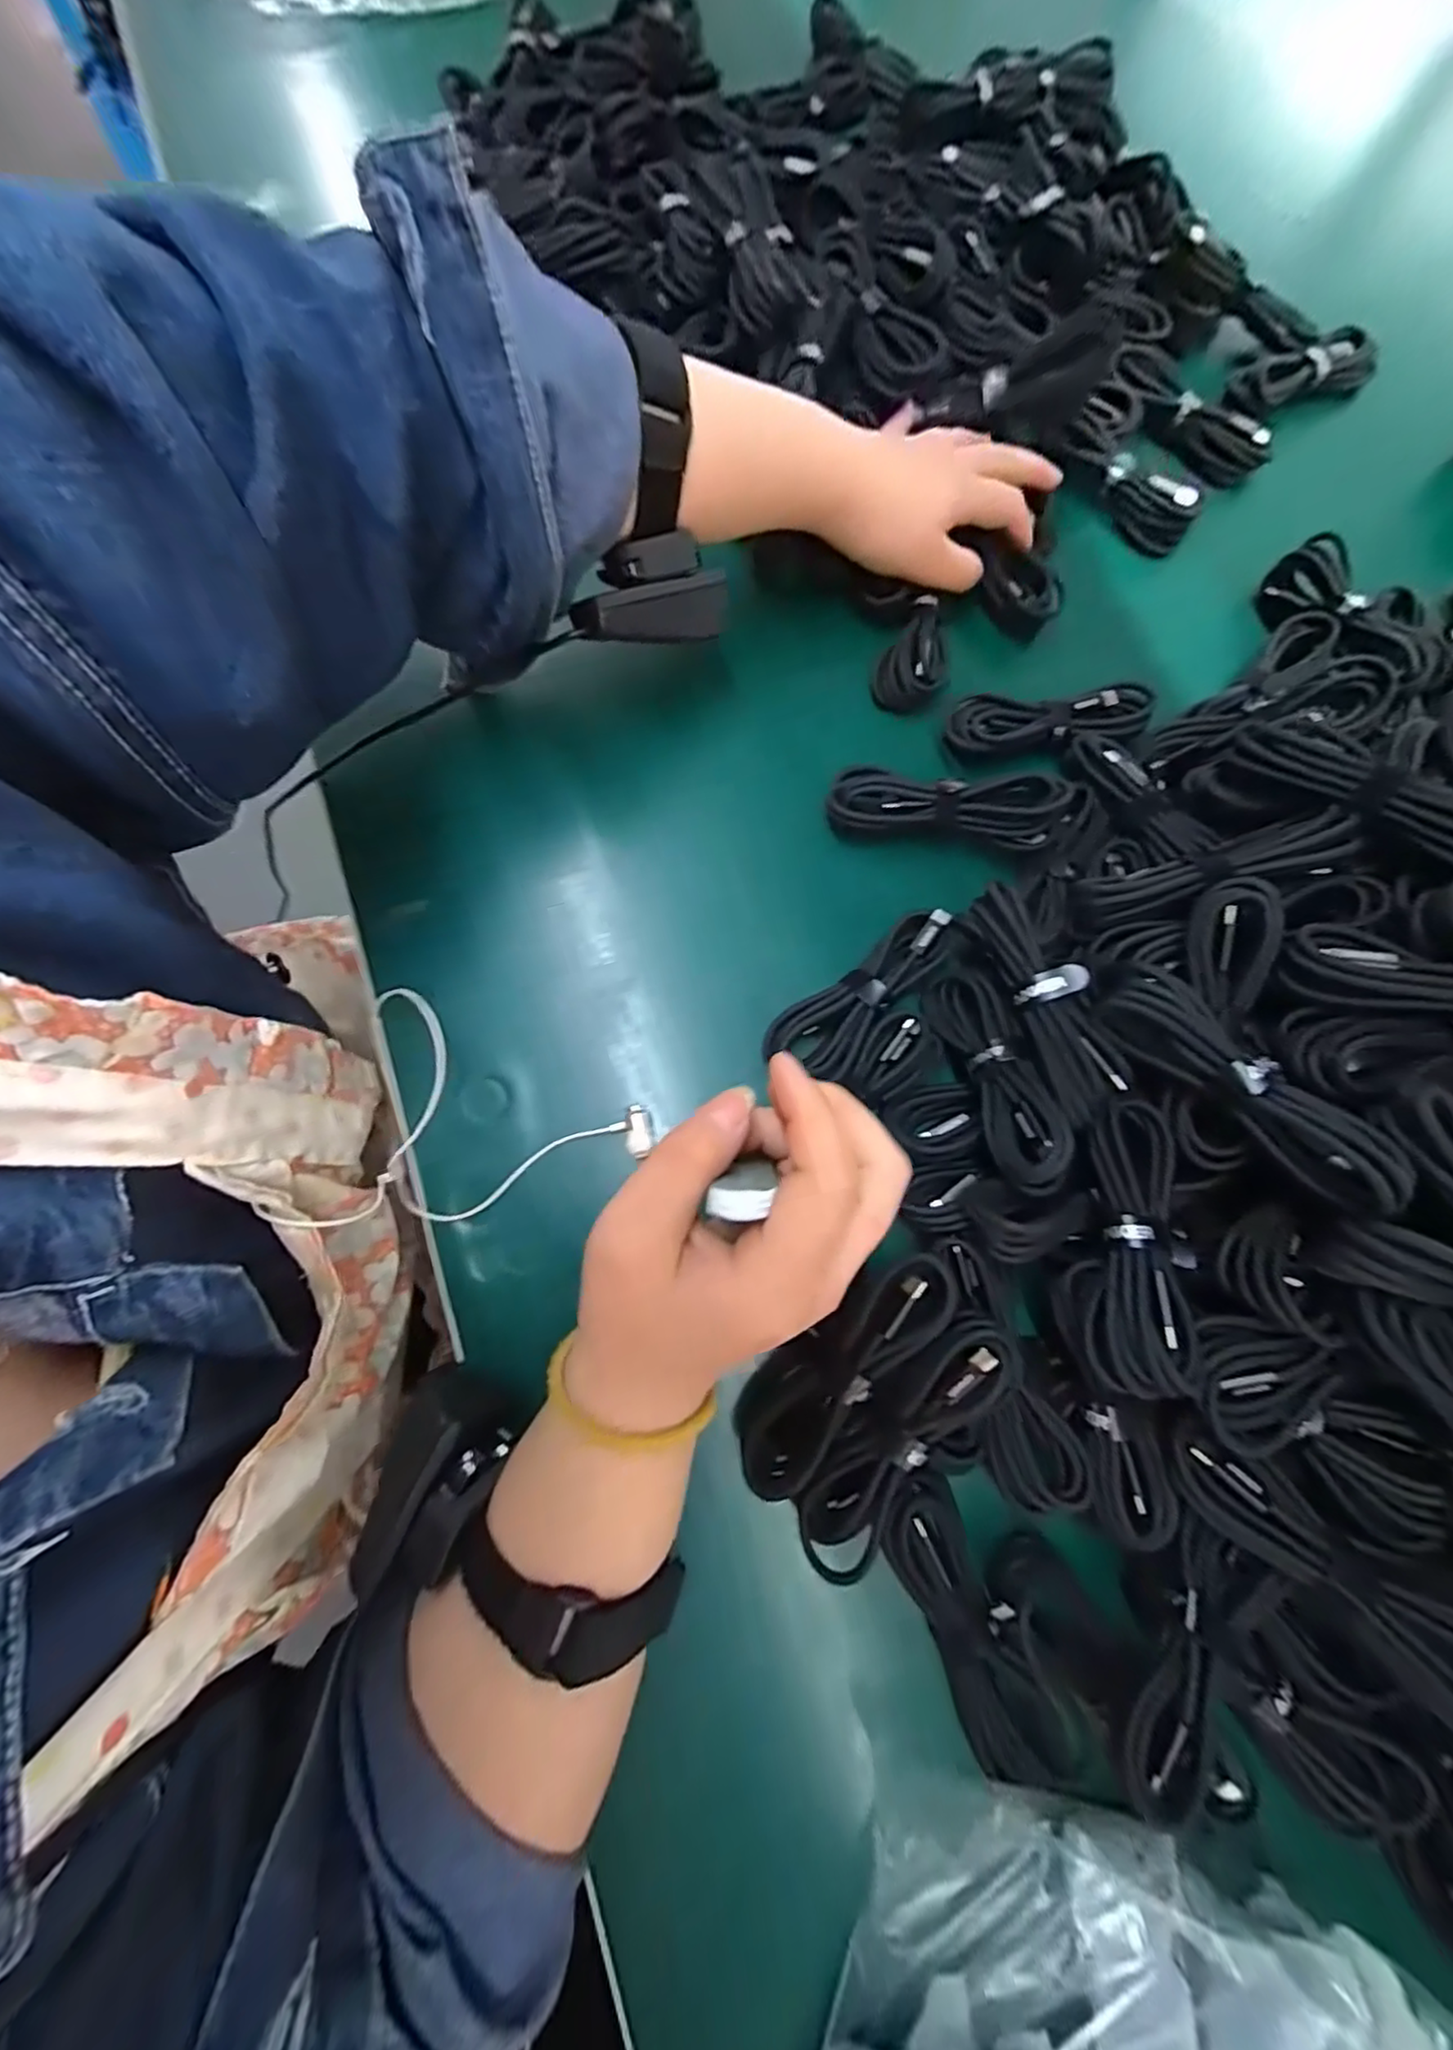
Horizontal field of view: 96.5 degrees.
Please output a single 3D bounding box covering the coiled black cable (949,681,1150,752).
[{"bbox_3d":[0.176,-0.165,0.351,0.107,0.014,0.027,-6,78,-3],"label":"coiled black cable"}]

